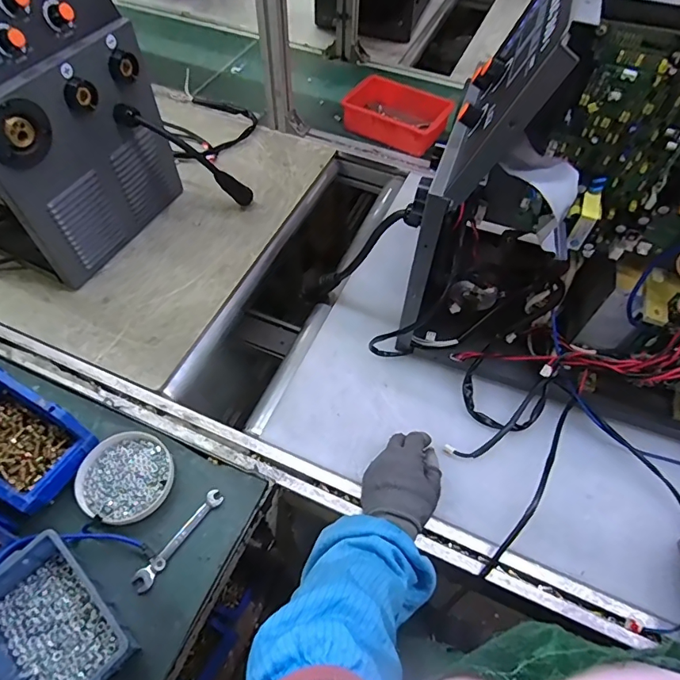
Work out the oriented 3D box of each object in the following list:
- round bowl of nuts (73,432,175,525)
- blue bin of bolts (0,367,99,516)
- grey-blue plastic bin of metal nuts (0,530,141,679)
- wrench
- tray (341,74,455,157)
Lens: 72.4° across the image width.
[{"bbox_3d":[-0.249,0.159,0.541,0.102,0.016,0.099,1,56,-1],"label":"round bowl of nuts"},{"bbox_3d":[-0.383,0.107,0.532,0.176,0.061,0.100,26,59,15],"label":"blue bin of bolts"},{"bbox_3d":[-0.275,0.274,0.446,0.156,0.053,0.114,37,63,21],"label":"grey-blue plastic bin of metal nuts"},{"bbox_3d":[-0.177,0.219,0.513,0.020,0.009,0.120,32,61,18],"label":"wrench"},{"bbox_3d":[0.109,-0.463,0.948,0.206,0.065,0.124,26,59,15],"label":"tray"}]

